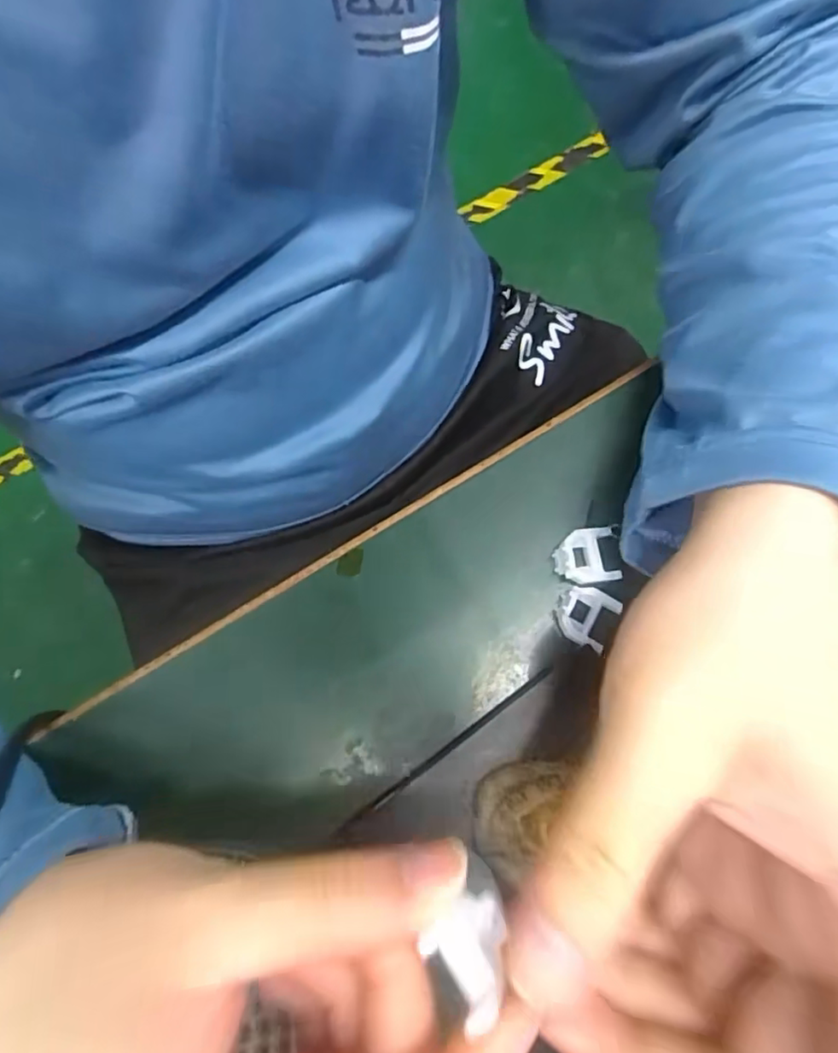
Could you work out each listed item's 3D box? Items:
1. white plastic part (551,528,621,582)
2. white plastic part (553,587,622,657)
[{"bbox_3d":[0.065,0.011,0.240,0.024,0.008,0.024,0,74,1],"label":"white plastic part"},{"bbox_3d":[0.064,0.034,0.233,0.021,0.012,0.022,32,78,9],"label":"white plastic part"}]

